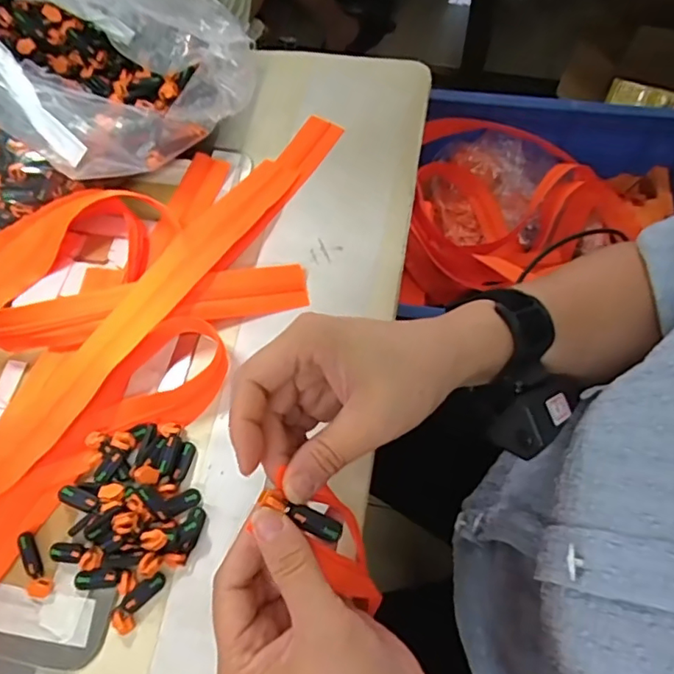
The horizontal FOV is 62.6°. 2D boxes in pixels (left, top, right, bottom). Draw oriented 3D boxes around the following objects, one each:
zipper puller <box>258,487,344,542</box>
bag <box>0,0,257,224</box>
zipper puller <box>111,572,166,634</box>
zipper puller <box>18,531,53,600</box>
[{"bbox_3d":[-0.017,0.084,0.263,0.042,0.006,0.010,30,69,-2],"label":"zipper puller"},{"bbox_3d":[-0.169,-0.193,0.370,0.213,0.138,0.160,-3,65,2],"label":"bag"},{"bbox_3d":[-0.114,0.152,0.319,0.012,0.008,0.035,32,71,17],"label":"zipper puller"},{"bbox_3d":[-0.181,0.136,0.328,0.012,0.006,0.039,-31,67,-10],"label":"zipper puller"}]

